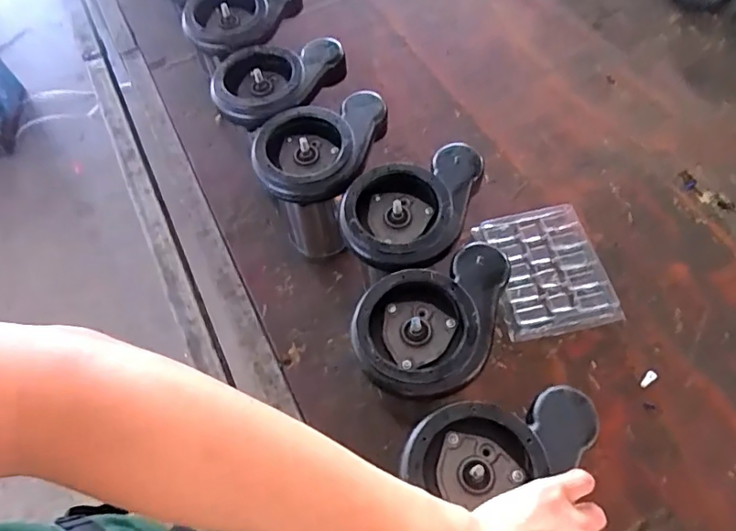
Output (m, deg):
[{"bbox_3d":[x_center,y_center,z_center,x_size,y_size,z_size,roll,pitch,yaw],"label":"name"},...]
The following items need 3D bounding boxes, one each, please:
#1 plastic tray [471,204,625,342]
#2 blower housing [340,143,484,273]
[{"bbox_3d":[0.230,0.005,0.688,0.136,0.023,0.174,-11,61,-3],"label":"plastic tray"},{"bbox_3d":[0.047,-0.067,0.550,0.113,0.040,0.162,27,66,16],"label":"blower housing"}]

